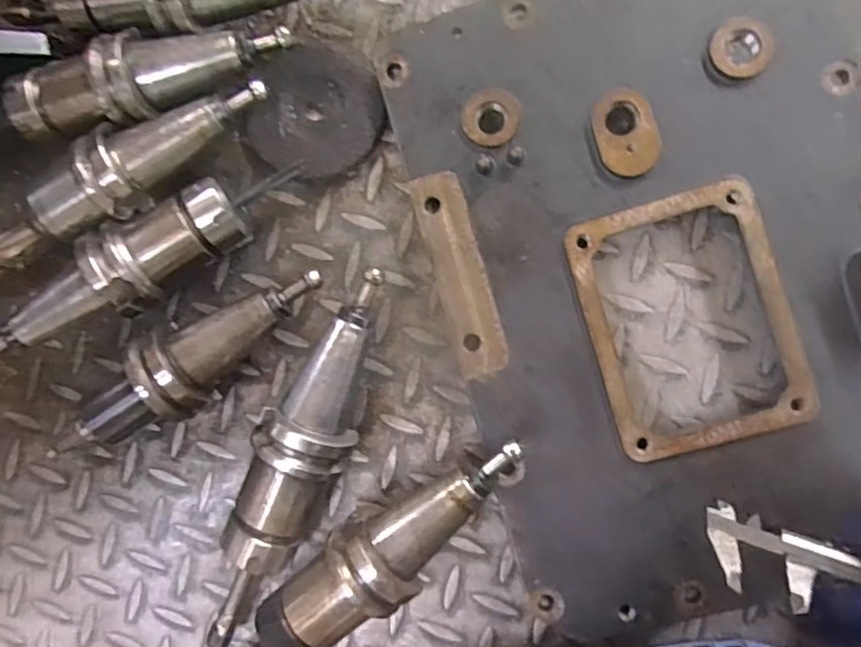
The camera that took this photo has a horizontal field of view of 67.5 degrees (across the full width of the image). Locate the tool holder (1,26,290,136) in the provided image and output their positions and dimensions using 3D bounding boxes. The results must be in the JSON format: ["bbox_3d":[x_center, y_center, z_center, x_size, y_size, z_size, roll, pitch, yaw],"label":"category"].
[{"bbox_3d":[-0.187,-0.160,0.427,0.182,0.055,0.053,-9,89,7],"label":"tool holder"}]

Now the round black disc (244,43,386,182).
[{"bbox_3d":[-0.077,-0.143,0.432,0.091,0.016,0.086,0,90,7],"label":"round black disc"}]

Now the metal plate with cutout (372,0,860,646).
[{"bbox_3d":[0.146,-0.023,0.388,0.271,0.037,0.403,-16,88,7],"label":"metal plate with cutout"}]

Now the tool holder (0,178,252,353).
[{"bbox_3d":[-0.207,-0.030,0.425,0.187,0.064,0.053,-32,86,6],"label":"tool holder"}]

